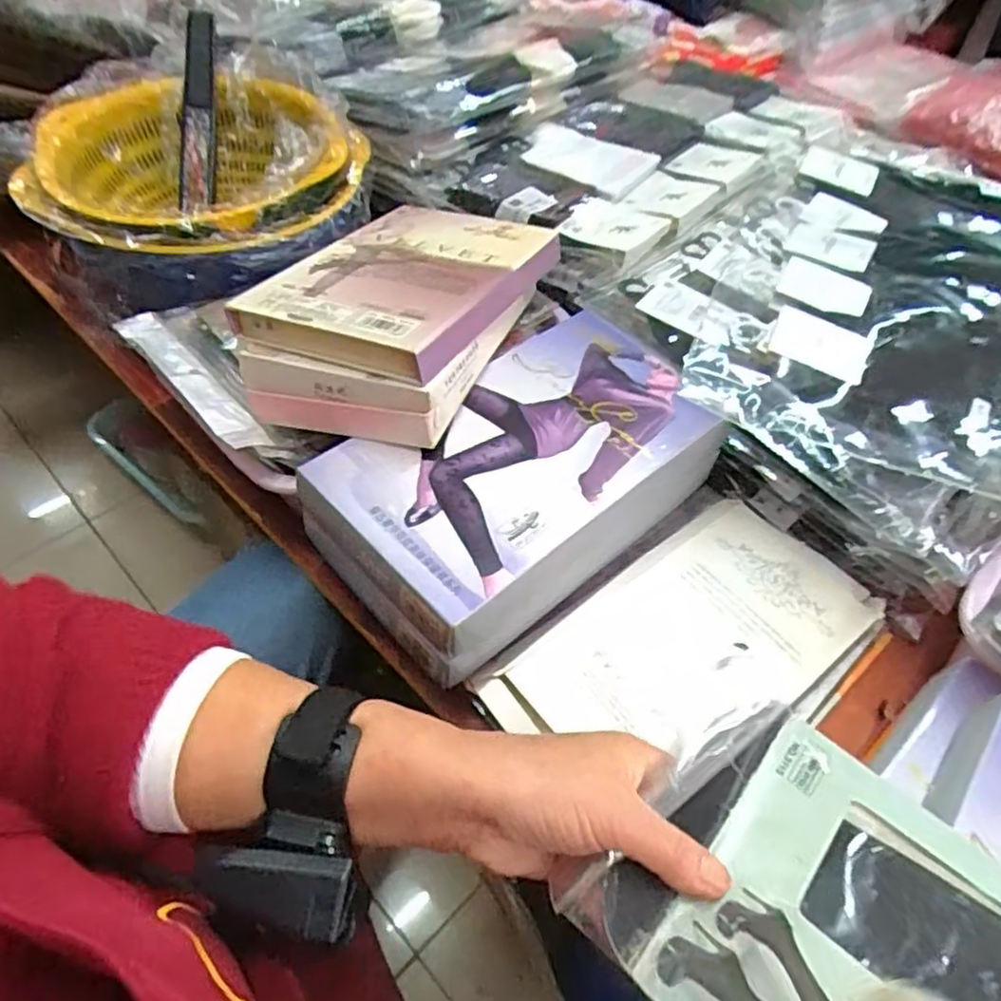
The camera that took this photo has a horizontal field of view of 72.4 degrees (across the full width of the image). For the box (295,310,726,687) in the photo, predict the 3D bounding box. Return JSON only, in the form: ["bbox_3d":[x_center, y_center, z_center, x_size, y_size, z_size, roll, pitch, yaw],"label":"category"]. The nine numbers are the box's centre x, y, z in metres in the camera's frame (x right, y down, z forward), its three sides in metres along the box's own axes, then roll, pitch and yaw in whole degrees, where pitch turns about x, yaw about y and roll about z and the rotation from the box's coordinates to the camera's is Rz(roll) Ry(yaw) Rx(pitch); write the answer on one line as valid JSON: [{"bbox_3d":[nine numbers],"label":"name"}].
[{"bbox_3d":[0.018,-0.019,0.471,0.273,0.073,0.156,-35,63,-27],"label":"box"}]

